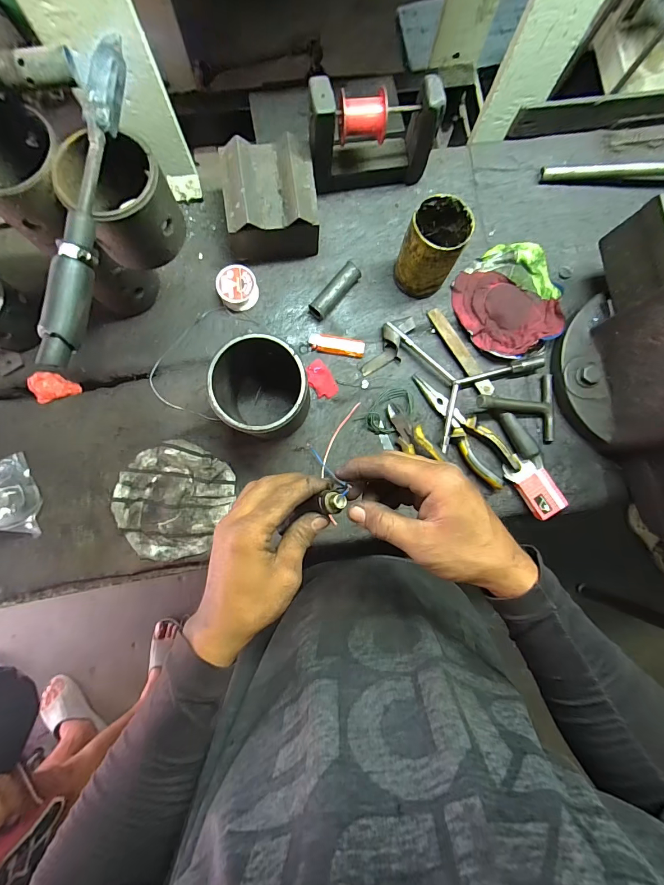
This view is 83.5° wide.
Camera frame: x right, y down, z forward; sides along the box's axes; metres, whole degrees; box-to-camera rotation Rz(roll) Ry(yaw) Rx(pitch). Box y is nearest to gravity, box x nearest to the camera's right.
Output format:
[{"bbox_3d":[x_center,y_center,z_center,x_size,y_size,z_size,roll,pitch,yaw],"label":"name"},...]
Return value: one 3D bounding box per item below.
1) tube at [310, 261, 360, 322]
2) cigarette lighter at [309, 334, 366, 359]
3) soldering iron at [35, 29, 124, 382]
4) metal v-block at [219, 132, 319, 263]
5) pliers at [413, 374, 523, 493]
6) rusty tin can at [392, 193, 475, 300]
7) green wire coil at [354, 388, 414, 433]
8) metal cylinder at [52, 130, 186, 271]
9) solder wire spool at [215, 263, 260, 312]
[{"bbox_3d":[0.006,-0.221,0.542,0.027,0.028,0.091,40,84,2],"label":"tube"},{"bbox_3d":[0.007,-0.142,0.544,0.080,0.013,0.025,9,84,-1],"label":"cigarette lighter"},{"bbox_3d":[-0.202,-0.195,0.305,0.026,0.033,0.273,9,84,-1],"label":"soldering iron"},{"bbox_3d":[-0.083,-0.325,0.514,0.119,0.097,0.119,-7,84,-3],"label":"metal v-block"},{"bbox_3d":[0.181,-0.019,0.525,0.054,0.019,0.185,-45,87,-6],"label":"pliers"},{"bbox_3d":[0.134,-0.259,0.507,0.070,0.109,0.077,0,84,-2],"label":"rusty tin can"},{"bbox_3d":[0.082,-0.045,0.533,0.083,0.015,0.051,-43,87,-6],"label":"green wire coil"},{"bbox_3d":[-0.199,-0.228,0.356,0.085,0.089,0.085,0,84,-2],"label":"metal cylinder"},{"bbox_3d":[-0.135,-0.221,0.534,0.053,0.032,0.053,0,84,-2],"label":"solder wire spool"}]

